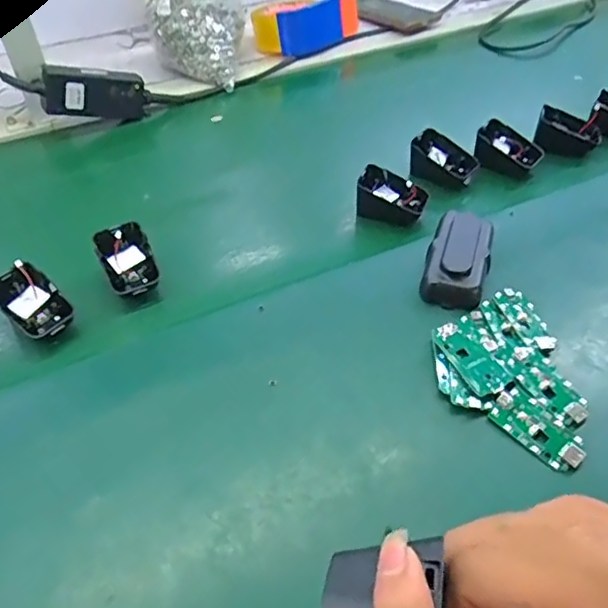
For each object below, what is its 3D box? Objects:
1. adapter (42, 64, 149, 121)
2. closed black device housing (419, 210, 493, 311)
[{"bbox_3d":[-0.245,-0.253,0.704,0.122,0.052,0.026,-6,41,-33],"label":"adapter"},{"bbox_3d":[0.134,-0.042,0.508,0.051,0.022,0.109,14,48,17],"label":"closed black device housing"}]

